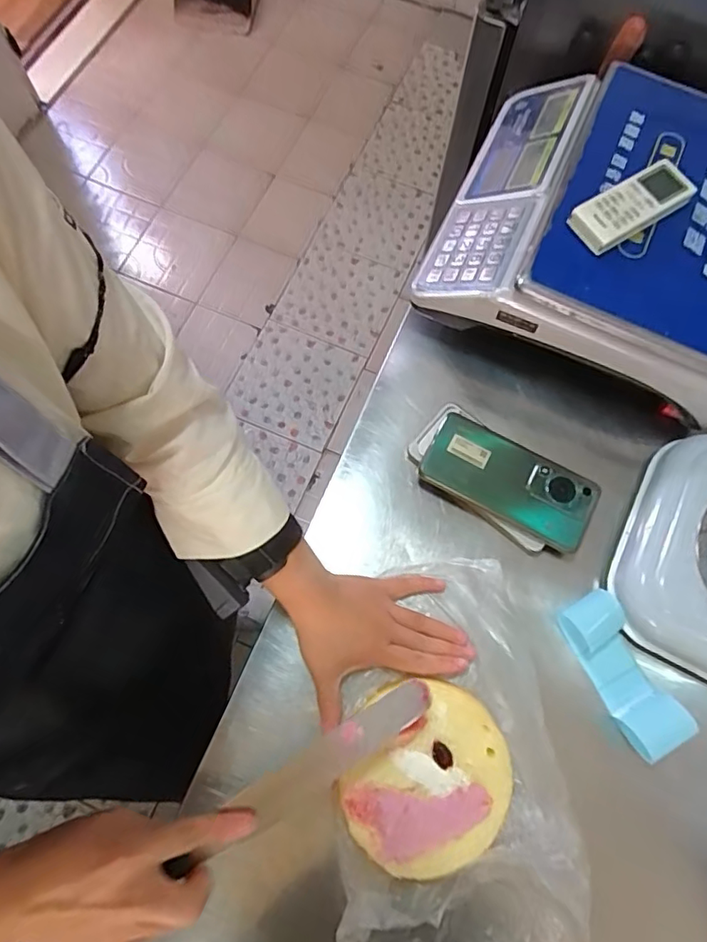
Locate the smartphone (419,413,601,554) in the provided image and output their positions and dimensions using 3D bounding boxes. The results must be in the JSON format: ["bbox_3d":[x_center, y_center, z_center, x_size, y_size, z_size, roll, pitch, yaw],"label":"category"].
[{"bbox_3d":[0.152,0.010,0.532,0.165,0.013,0.077,27,73,7],"label":"smartphone"}]

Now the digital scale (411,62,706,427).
[{"bbox_3d":[0.269,-0.265,0.558,0.324,0.087,0.318,24,72,6],"label":"digital scale"}]

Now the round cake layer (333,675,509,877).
[{"bbox_3d":[0.062,0.250,0.448,0.130,0.020,0.137,19,72,4],"label":"round cake layer"}]

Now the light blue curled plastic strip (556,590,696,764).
[{"bbox_3d":[0.236,0.174,0.481,0.052,0.035,0.130,-23,74,-9],"label":"light blue curled plastic strip"}]

